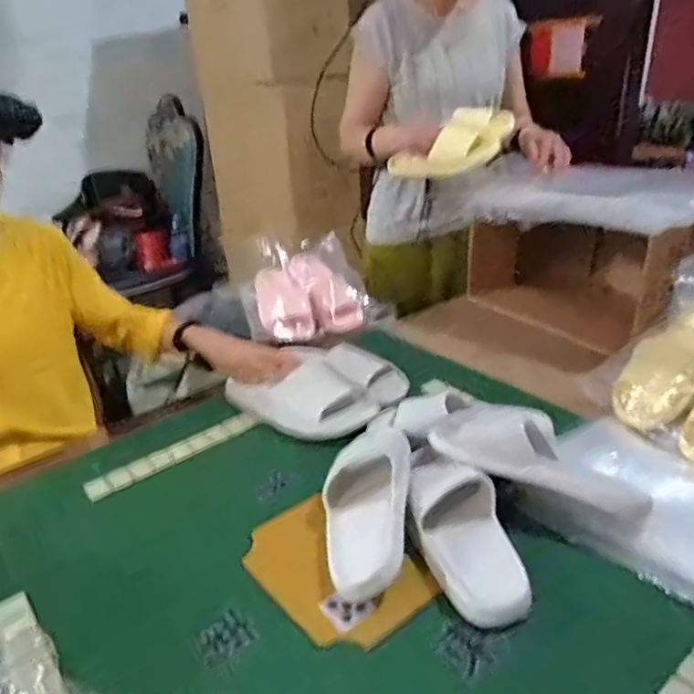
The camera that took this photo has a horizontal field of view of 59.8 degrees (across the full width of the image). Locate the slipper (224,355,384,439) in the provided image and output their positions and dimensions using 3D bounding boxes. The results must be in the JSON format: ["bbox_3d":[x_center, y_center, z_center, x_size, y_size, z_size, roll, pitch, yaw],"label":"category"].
[{"bbox_3d":[-0.081,0.073,0.960,0.267,0.079,0.118,15,30,32],"label":"slipper"}]

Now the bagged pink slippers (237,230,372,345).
[{"bbox_3d":[-0.093,-0.146,1.298,0.279,0.116,0.334,-9,26,-15],"label":"bagged pink slippers"}]

